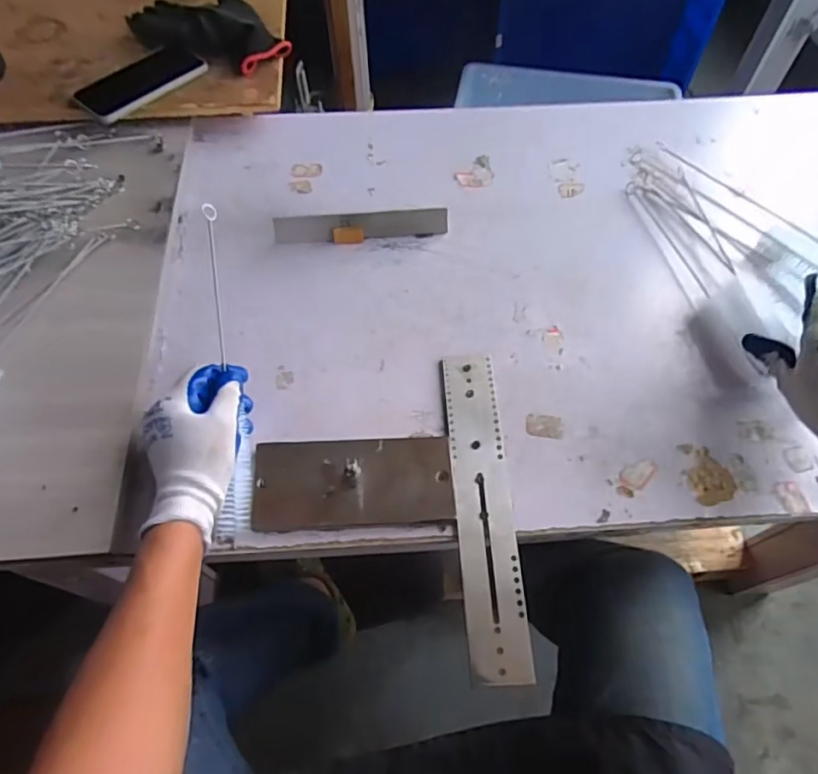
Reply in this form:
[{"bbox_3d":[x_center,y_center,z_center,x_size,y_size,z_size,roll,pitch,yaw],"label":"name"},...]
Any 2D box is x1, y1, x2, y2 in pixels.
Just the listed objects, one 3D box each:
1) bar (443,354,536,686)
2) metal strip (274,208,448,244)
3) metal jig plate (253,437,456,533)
[{"bbox_3d":[0.067,0.100,0.511,0.051,0.004,0.295,-2,60,-3],"label":"bar"},{"bbox_3d":[-0.054,-0.187,0.663,0.200,0.030,0.010,-6,27,-9],"label":"metal strip"},{"bbox_3d":[-0.050,0.084,0.509,0.174,0.009,0.077,-1,60,-3],"label":"metal jig plate"}]

